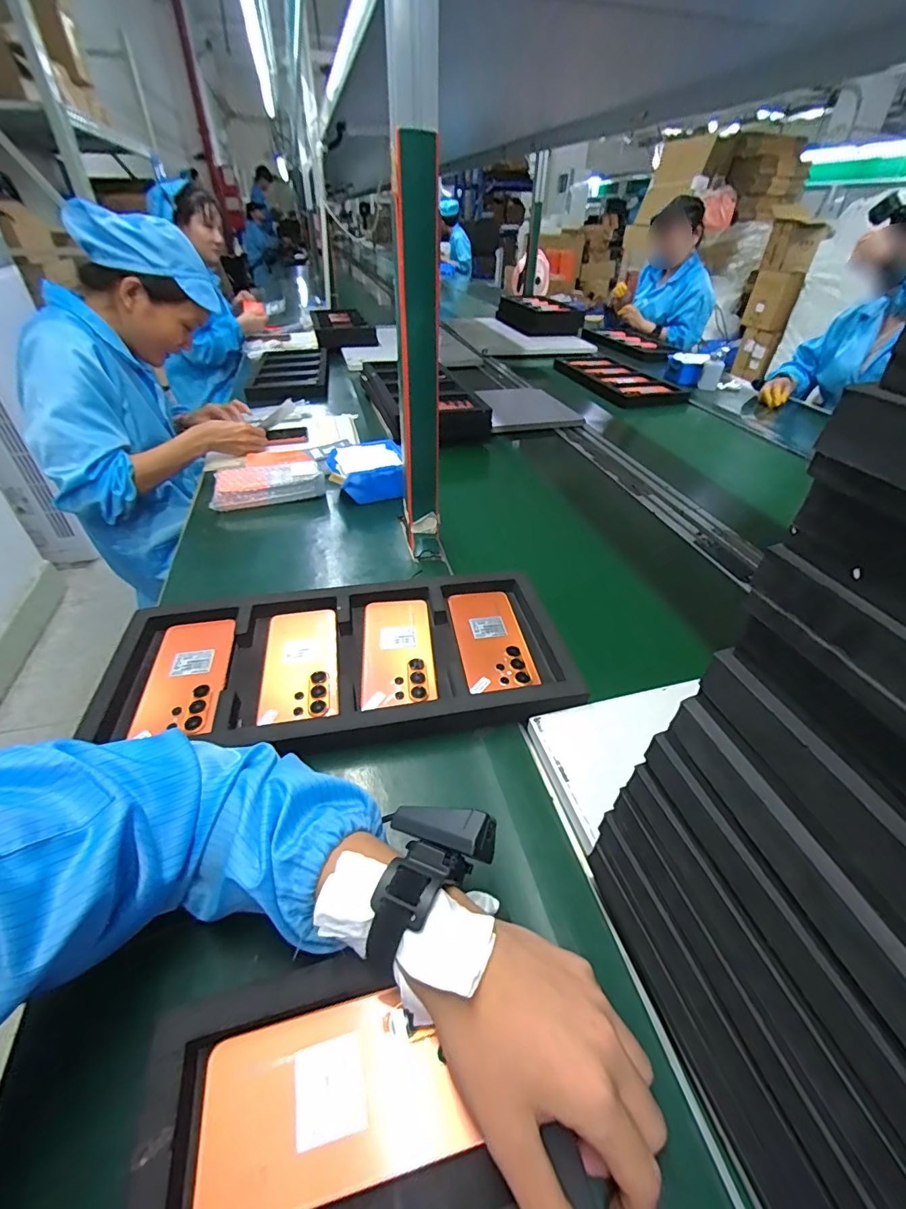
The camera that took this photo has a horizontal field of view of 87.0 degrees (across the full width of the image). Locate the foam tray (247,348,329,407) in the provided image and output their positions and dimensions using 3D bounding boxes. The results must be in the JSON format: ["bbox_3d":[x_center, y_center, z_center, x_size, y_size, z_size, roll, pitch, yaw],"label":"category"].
[{"bbox_3d":[-0.505,-0.725,1.491,0.215,0.037,0.507,-7,40,-10],"label":"foam tray"}]

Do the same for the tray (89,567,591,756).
[{"bbox_3d":[-0.119,0.062,0.529,0.477,0.040,0.215,-6,40,-9],"label":"tray"}]

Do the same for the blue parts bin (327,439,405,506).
[{"bbox_3d":[-0.155,-0.241,0.880,0.124,0.067,0.128,-12,41,-15],"label":"blue parts bin"}]

